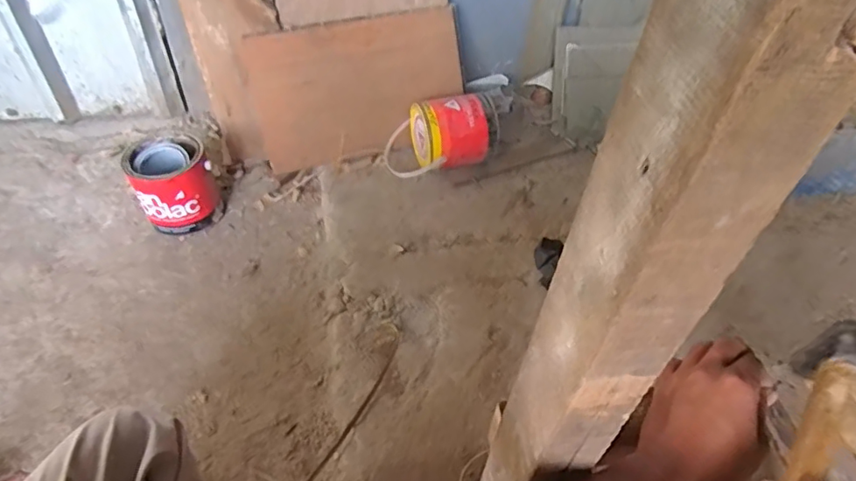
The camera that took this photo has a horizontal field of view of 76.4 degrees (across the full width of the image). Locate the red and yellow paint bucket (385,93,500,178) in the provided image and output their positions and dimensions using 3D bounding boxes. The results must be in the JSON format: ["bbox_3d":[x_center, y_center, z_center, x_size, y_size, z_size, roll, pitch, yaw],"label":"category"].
[{"bbox_3d":[0.026,-0.231,1.204,0.245,0.156,0.131,-4,47,-7],"label":"red and yellow paint bucket"}]

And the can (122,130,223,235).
[{"bbox_3d":[-0.523,-0.115,1.127,0.154,0.162,0.157,-24,53,-24],"label":"can"}]

